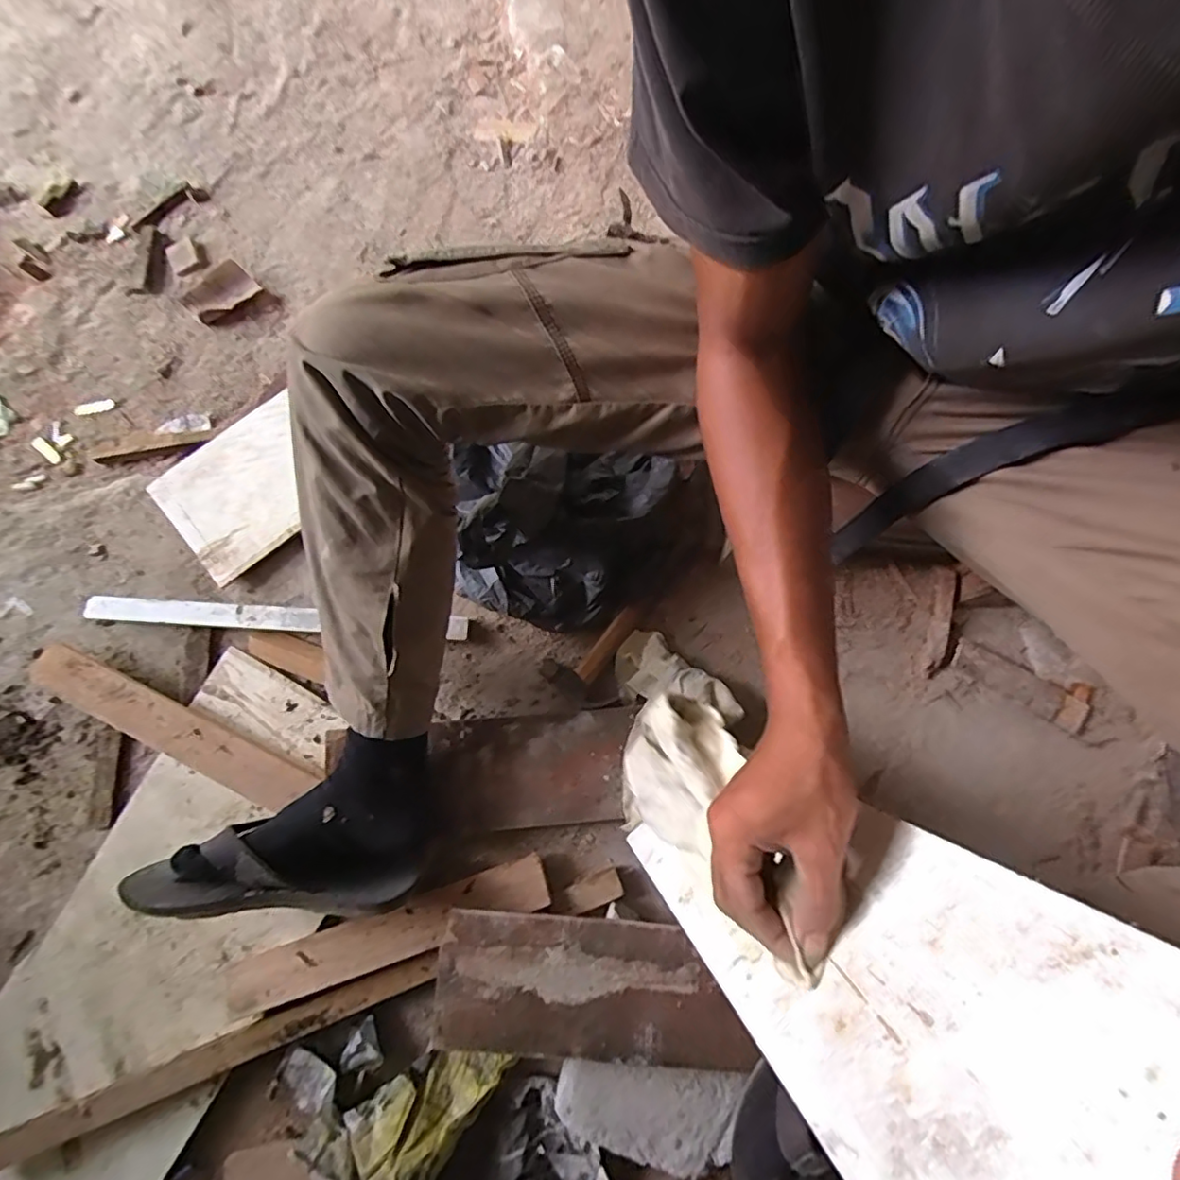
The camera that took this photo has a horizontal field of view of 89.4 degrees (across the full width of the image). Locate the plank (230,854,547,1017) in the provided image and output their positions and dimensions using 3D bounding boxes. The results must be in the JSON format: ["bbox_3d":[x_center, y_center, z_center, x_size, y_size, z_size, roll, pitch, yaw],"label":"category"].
[{"bbox_3d":[-0.210,0.362,0.631,0.339,0.031,0.049,-19,77,-3],"label":"plank"}]

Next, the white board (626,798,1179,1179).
[{"bbox_3d":[0.132,0.196,0.381,0.005,0.421,0.147,40,81,-5],"label":"white board"}]

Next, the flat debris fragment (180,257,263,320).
[{"bbox_3d":[-0.543,-0.435,0.869,0.098,0.012,0.067,-44,80,-8],"label":"flat debris fragment"}]

